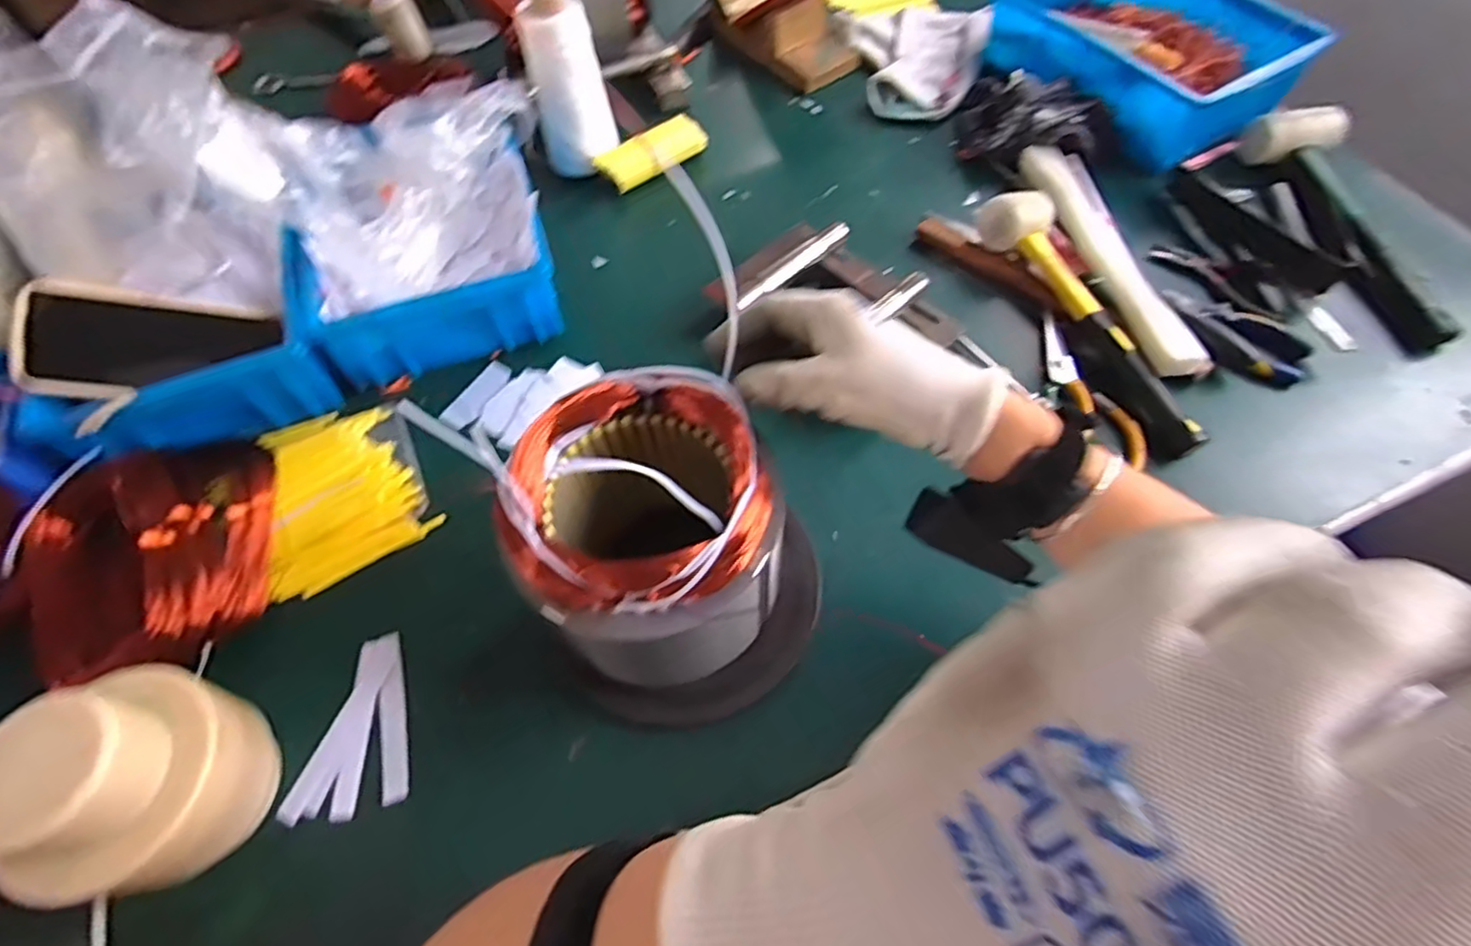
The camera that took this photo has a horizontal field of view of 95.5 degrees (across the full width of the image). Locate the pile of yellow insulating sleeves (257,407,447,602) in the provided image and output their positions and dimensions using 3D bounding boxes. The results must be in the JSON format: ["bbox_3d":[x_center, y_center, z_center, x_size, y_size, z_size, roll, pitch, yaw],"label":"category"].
[{"bbox_3d":[-0.317,0.006,0.533,0.110,0.032,0.153,-23,62,-10],"label":"pile of yellow insulating sleeves"}]

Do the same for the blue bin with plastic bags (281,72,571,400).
[{"bbox_3d":[-0.281,-0.232,0.623,0.201,0.118,0.261,-17,61,-7],"label":"blue bin with plastic bags"}]

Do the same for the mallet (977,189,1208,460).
[{"bbox_3d":[0.307,-0.139,0.573,0.060,0.059,0.276,-19,61,-9],"label":"mallet"}]

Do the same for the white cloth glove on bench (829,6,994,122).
[{"bbox_3d":[0.231,-0.503,0.811,0.187,0.032,0.218,-9,60,-3],"label":"white cloth glove on bench"}]

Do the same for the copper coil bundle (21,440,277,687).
[{"bbox_3d":[-0.421,0.059,0.490,0.150,0.057,0.184,-19,61,-8],"label":"copper coil bundle"}]

